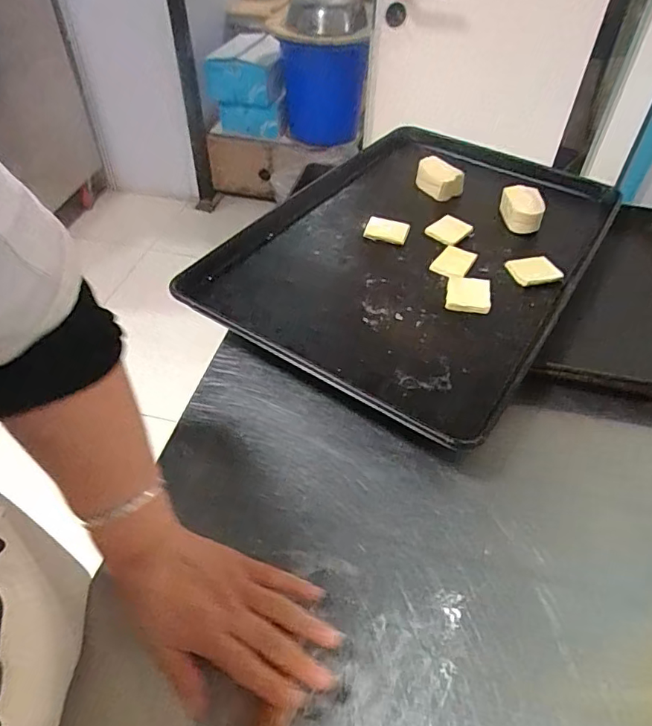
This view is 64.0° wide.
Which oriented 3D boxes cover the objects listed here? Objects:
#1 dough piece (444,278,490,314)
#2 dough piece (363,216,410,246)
[{"bbox_3d":[0.178,-0.086,0.653,0.052,0.010,0.060,10,48,7],"label":"dough piece"},{"bbox_3d":[0.086,-0.187,0.743,0.060,0.020,0.033,16,50,13],"label":"dough piece"}]

